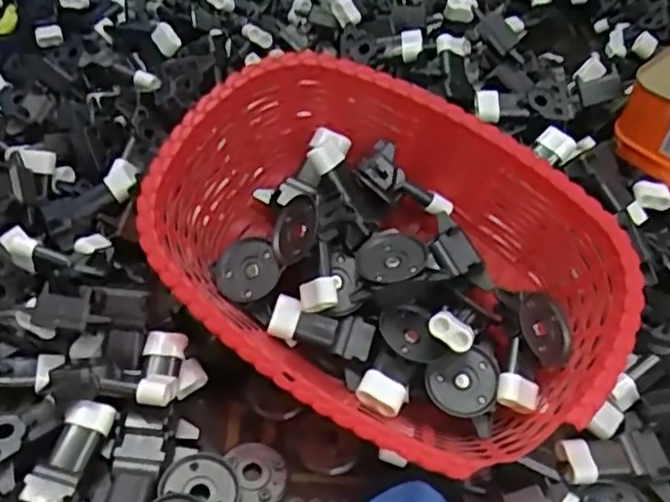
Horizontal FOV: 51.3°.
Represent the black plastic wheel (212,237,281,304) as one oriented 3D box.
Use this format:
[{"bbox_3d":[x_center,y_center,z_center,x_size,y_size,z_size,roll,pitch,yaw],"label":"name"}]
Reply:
[{"bbox_3d":[-0.054,0.012,0.424,0.041,0.013,0.041,-2,76,6],"label":"black plastic wheel"}]

